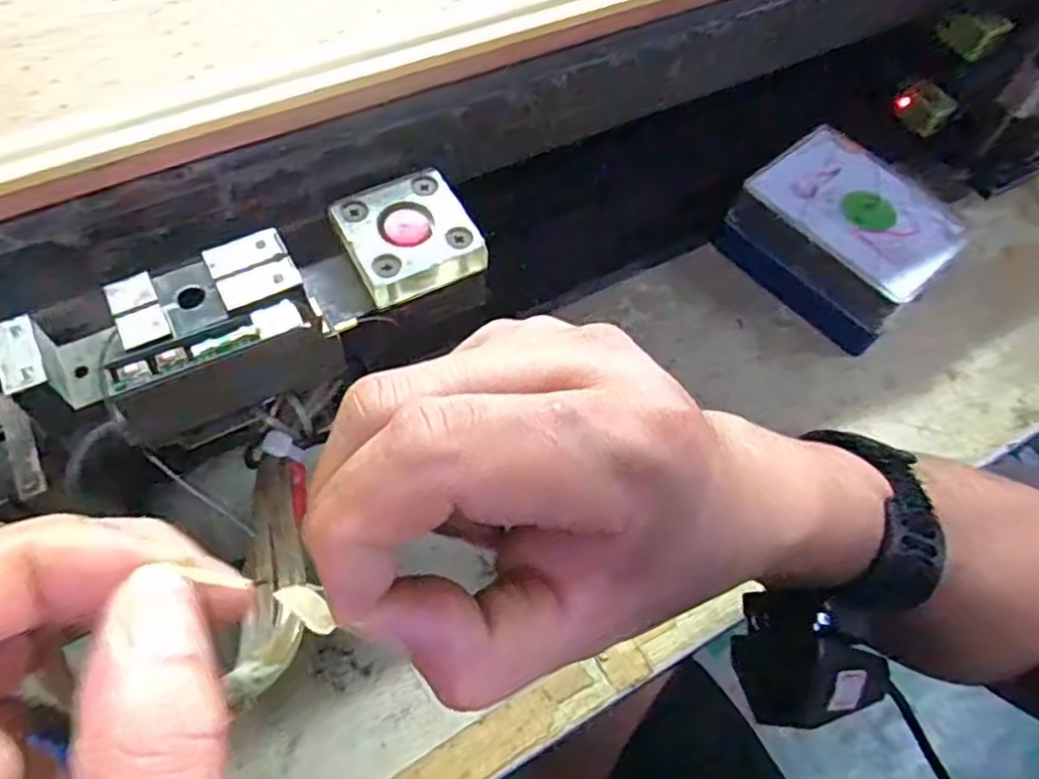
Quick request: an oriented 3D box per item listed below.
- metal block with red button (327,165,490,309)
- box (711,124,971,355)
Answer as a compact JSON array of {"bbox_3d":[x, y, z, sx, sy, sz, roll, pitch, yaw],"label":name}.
[{"bbox_3d":[-0.038,-0.051,0.239,0.042,0.014,0.041,-26,65,-17],"label":"metal block with red button"},{"bbox_3d":[0.185,-0.085,0.404,0.089,0.054,0.108,-38,69,-22],"label":"box"}]

